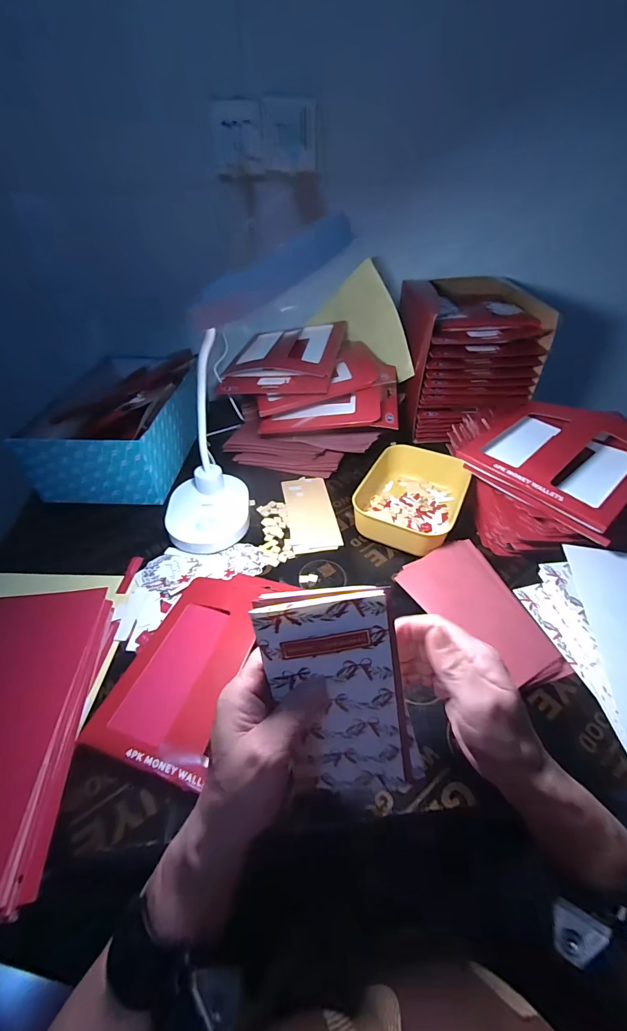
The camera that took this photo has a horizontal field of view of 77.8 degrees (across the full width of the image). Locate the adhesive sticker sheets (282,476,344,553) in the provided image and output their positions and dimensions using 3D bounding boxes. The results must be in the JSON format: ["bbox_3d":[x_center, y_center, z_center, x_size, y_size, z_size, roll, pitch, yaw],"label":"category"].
[{"bbox_3d":[-0.006,-0.007,0.595,0.071,0.005,0.161,-7,43,-7],"label":"adhesive sticker sheets"}]

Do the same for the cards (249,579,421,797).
[{"bbox_3d":[0.021,0.130,0.274,0.088,0.178,0.009,-11,20,4],"label":"cards"}]

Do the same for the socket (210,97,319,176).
[{"bbox_3d":[-0.073,-0.597,0.613,0.160,0.083,0.023,-9,43,-9],"label":"socket"}]

